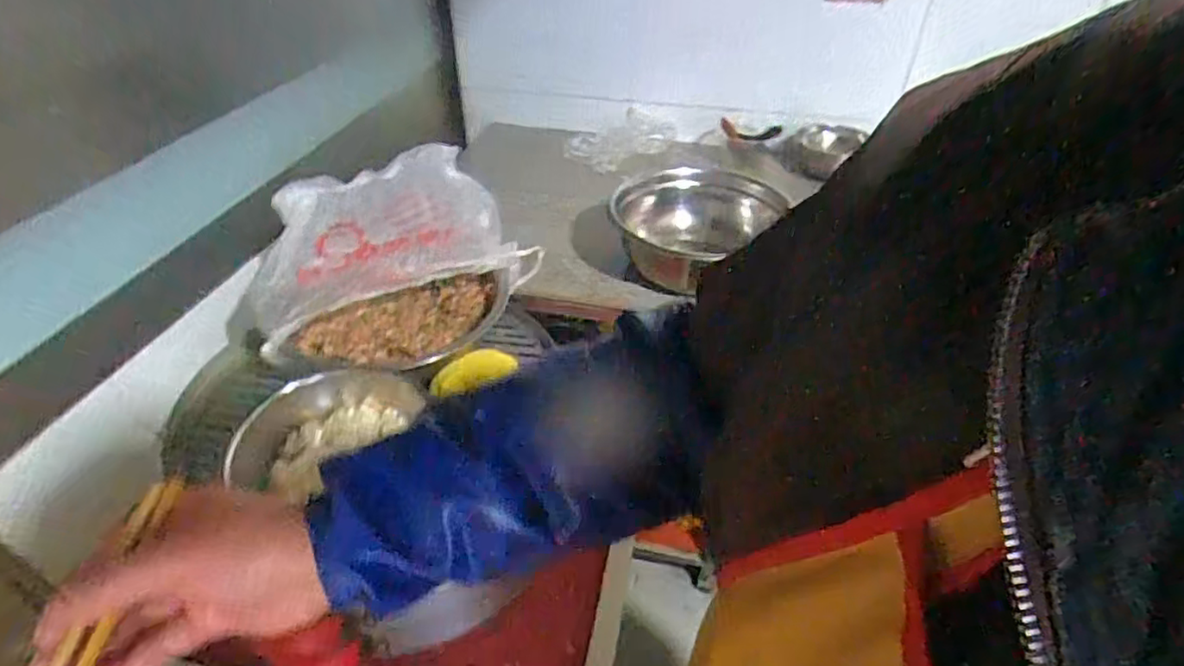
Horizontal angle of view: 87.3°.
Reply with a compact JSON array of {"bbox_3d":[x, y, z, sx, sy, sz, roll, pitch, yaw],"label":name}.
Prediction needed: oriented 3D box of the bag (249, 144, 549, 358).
[{"bbox_3d":[-0.272,-0.132,0.819,0.348,0.111,0.230,-20,44,-24],"label":"bag"}]

